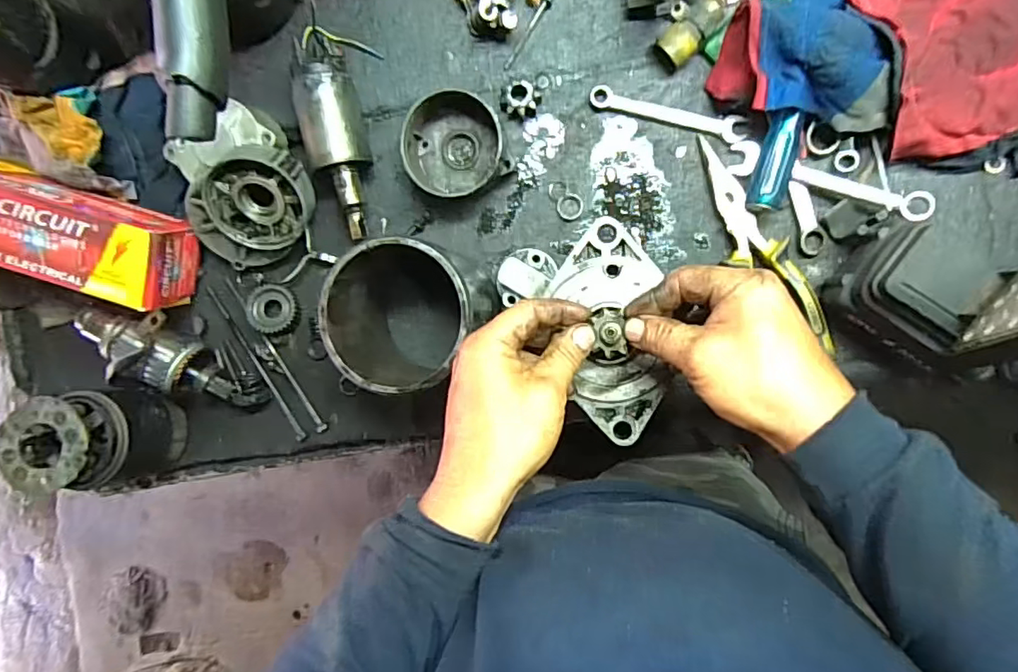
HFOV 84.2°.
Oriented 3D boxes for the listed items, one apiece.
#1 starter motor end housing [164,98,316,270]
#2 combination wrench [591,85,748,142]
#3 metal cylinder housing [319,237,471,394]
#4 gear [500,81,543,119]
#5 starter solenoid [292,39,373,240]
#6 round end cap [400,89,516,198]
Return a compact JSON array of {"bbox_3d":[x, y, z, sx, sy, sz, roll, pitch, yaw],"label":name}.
[{"bbox_3d":[-0.224,-0.123,0.471,0.110,0.060,0.113,0,93,6],"label":"starter motor end housing"},{"bbox_3d":[0.127,-0.178,0.454,0.123,0.011,0.020,14,94,5],"label":"combination wrench"},{"bbox_3d":[-0.077,-0.018,0.438,0.103,0.113,0.103,0,93,6],"label":"metal cylinder housing"},{"bbox_3d":[0.009,-0.194,0.462,0.030,0.018,0.027,24,95,4],"label":"gear"},{"bbox_3d":[-0.141,-0.157,0.465,0.048,0.048,0.150,-13,91,6],"label":"starter solenoid"},{"bbox_3d":[-0.047,-0.157,0.457,0.078,0.047,0.082,0,93,6],"label":"round end cap"}]

